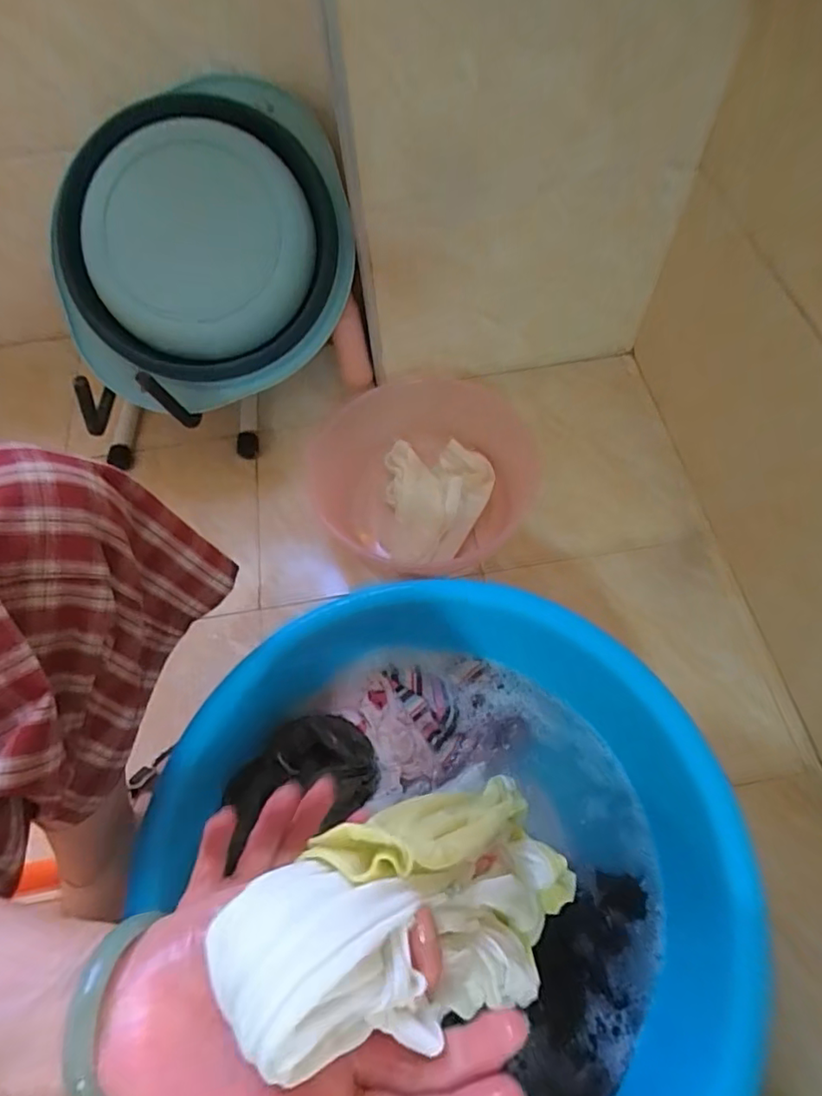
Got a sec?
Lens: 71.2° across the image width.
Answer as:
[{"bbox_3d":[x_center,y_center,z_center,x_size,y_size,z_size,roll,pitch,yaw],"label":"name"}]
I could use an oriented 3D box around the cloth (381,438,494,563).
[{"bbox_3d":[0.041,-0.071,0.804,0.147,0.039,0.192,-2,63,-3],"label":"cloth"}]

